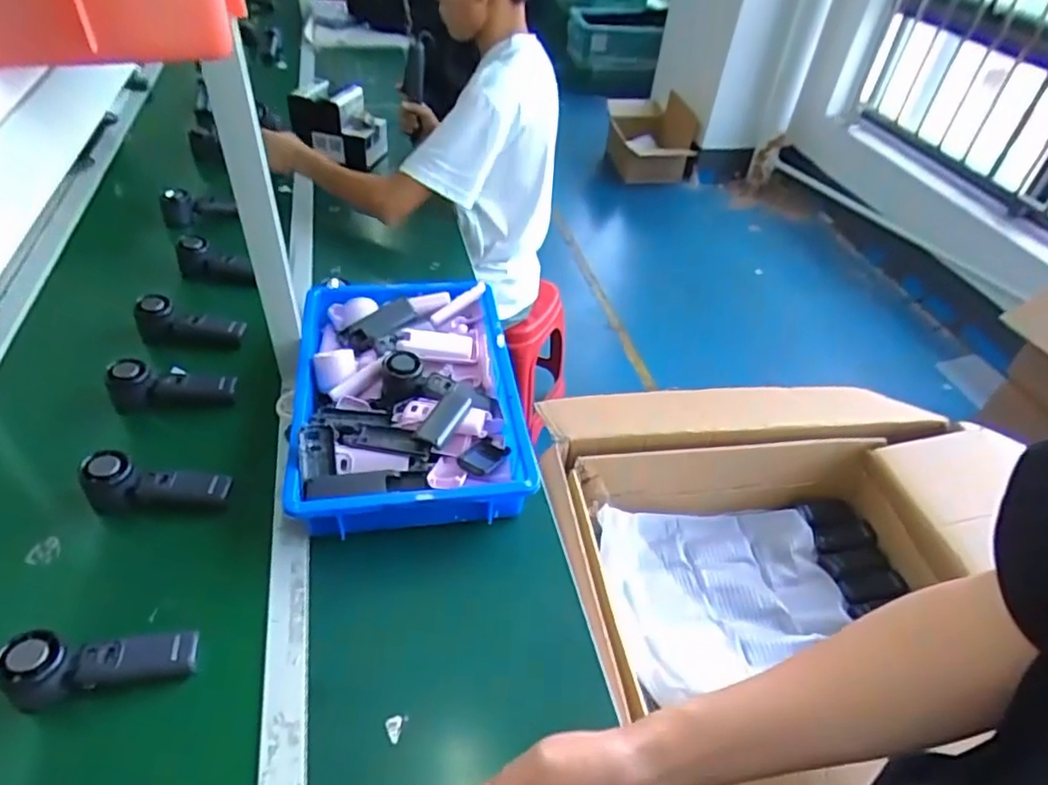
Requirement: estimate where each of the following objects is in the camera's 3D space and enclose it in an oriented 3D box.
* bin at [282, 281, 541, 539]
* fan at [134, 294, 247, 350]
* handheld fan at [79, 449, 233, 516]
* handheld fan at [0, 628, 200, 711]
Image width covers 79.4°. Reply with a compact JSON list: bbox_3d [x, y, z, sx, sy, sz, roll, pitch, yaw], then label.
[{"bbox_3d":[-0.162,0.003,0.884,0.295,0.092,0.425,-5,44,-12],"label":"bin"},{"bbox_3d":[-0.522,-0.106,0.987,0.154,0.066,0.056,11,43,6],"label":"fan"},{"bbox_3d":[-0.443,0.110,0.764,0.152,0.060,0.052,3,43,-3],"label":"handheld fan"},{"bbox_3d":[-0.409,0.264,0.616,0.161,0.051,0.051,4,41,-22],"label":"handheld fan"}]

